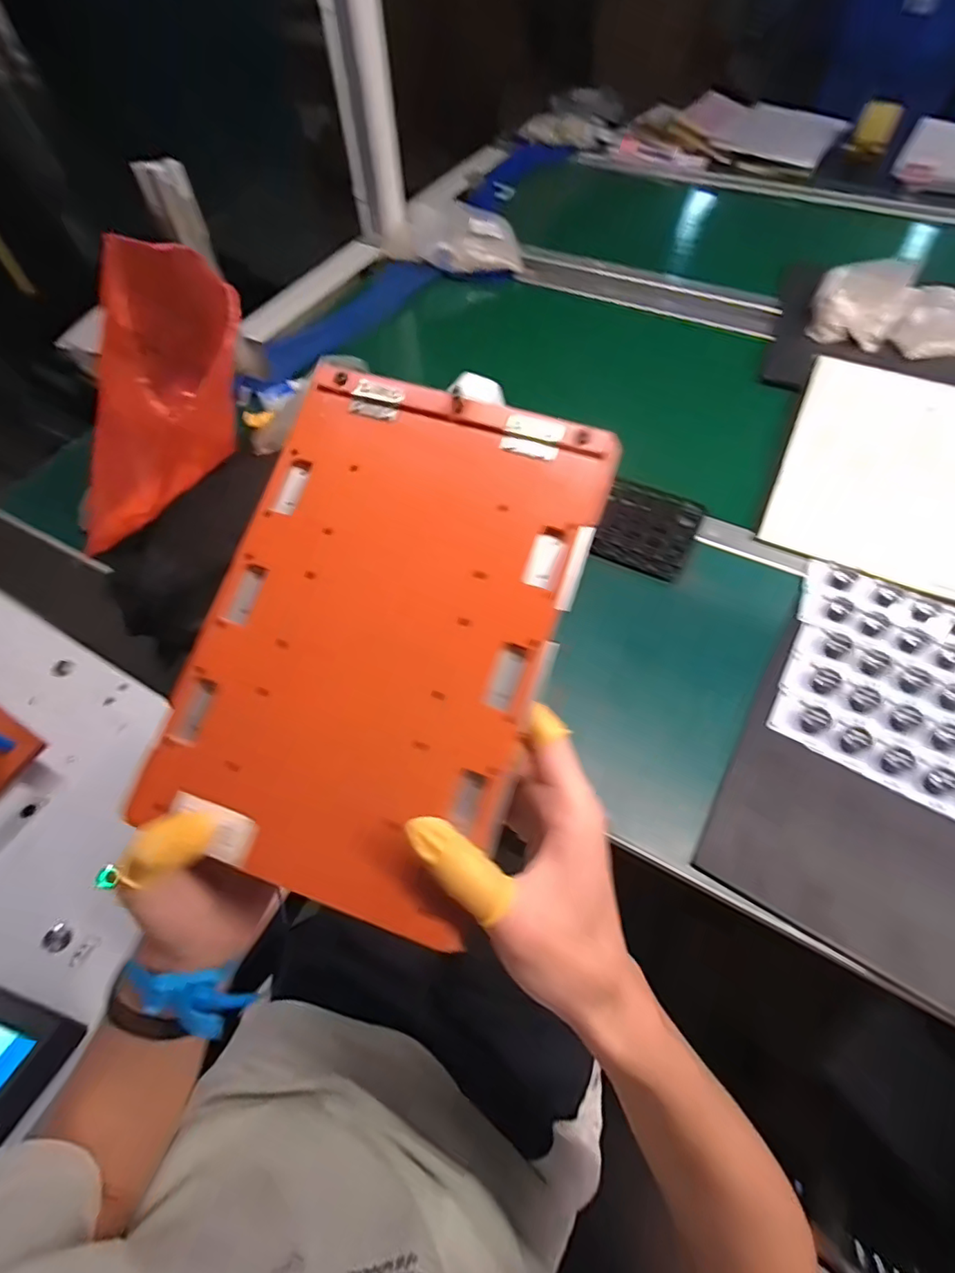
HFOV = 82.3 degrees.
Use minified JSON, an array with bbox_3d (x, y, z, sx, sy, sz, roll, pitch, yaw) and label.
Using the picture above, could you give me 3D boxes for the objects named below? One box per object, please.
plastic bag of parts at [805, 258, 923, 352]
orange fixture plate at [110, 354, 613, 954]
[{"bbox_3d":[0.568,-0.500,0.807,0.118,0.045,0.169,31,64,20],"label":"plastic bag of parts"},{"bbox_3d":[-0.045,-0.008,0.262,0.162,0.007,0.247,18,80,8],"label":"orange fixture plate"}]

